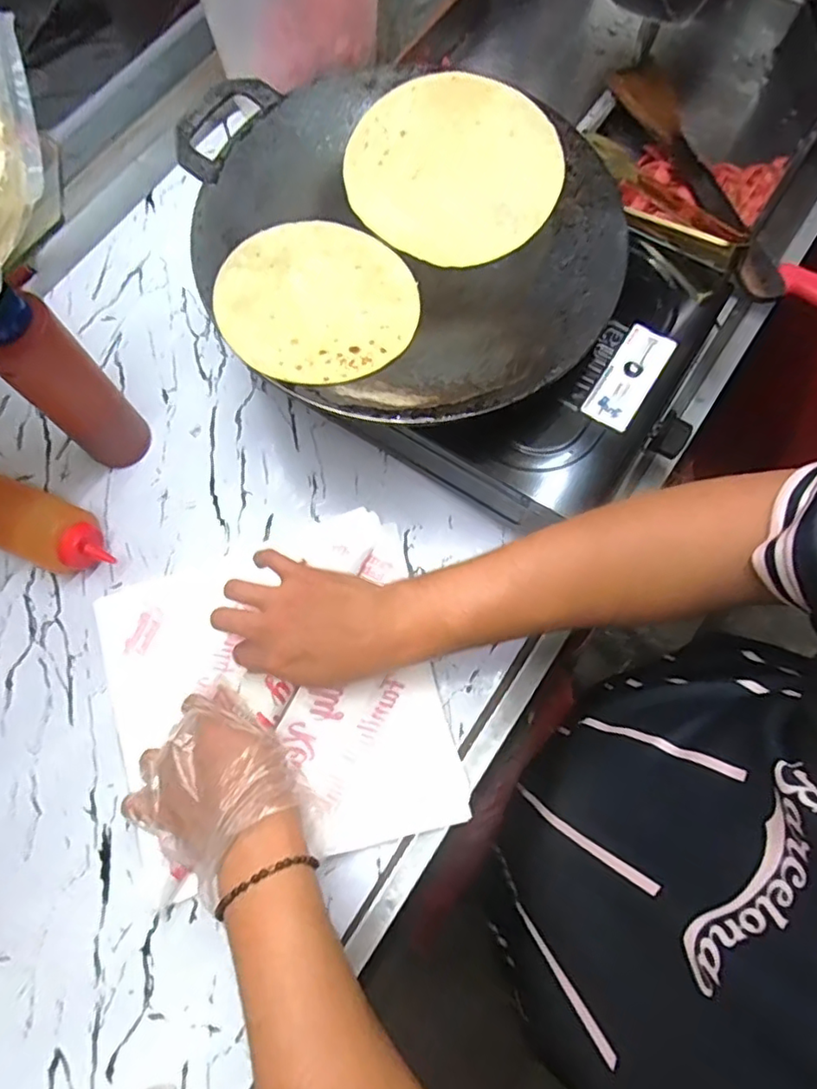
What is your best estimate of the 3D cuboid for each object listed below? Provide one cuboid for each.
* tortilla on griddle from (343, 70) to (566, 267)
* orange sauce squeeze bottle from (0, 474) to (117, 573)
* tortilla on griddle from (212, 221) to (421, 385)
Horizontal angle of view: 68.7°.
[{"bbox_3d":[0.037,-0.314,0.503,0.173,0.016,0.164,16,82,6],"label":"tortilla on griddle"},{"bbox_3d":[-0.362,-0.029,0.534,0.211,0.051,0.066,21,71,9],"label":"orange sauce squeeze bottle"},{"bbox_3d":[-0.068,-0.186,0.460,0.146,0.010,0.147,2,67,-5],"label":"tortilla on griddle"}]

